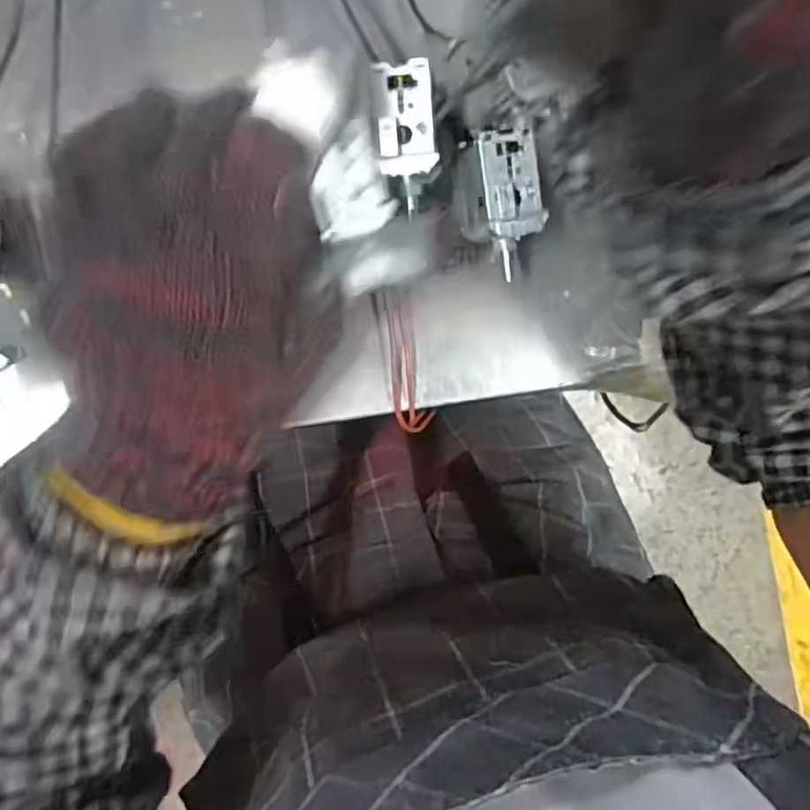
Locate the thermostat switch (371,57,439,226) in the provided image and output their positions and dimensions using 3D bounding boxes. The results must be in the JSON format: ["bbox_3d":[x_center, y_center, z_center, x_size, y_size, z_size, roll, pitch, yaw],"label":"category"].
[{"bbox_3d":[0.001,-0.095,0.244,0.020,0.010,0.048,-6,92,-1],"label":"thermostat switch"}]

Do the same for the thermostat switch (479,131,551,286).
[{"bbox_3d":[0.042,-0.077,0.257,0.022,0.008,0.050,-10,92,-1],"label":"thermostat switch"}]

